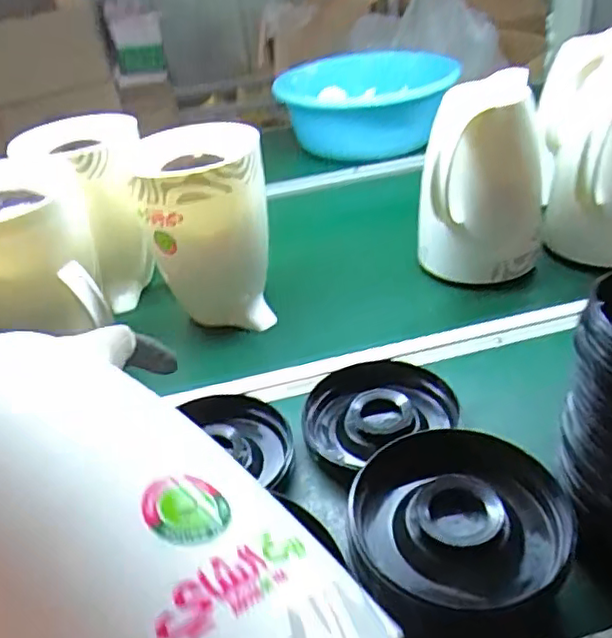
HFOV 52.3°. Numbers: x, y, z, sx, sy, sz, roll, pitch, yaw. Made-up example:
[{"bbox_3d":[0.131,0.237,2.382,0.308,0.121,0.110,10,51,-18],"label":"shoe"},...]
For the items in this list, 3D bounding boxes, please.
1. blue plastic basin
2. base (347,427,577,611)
[{"bbox_3d":[0.116,-0.450,1.297,0.332,0.140,0.332,-5,34,3],"label":"blue plastic basin"},{"bbox_3d":[0.114,0.144,0.466,0.157,0.037,0.141,-12,34,-7],"label":"base"}]

